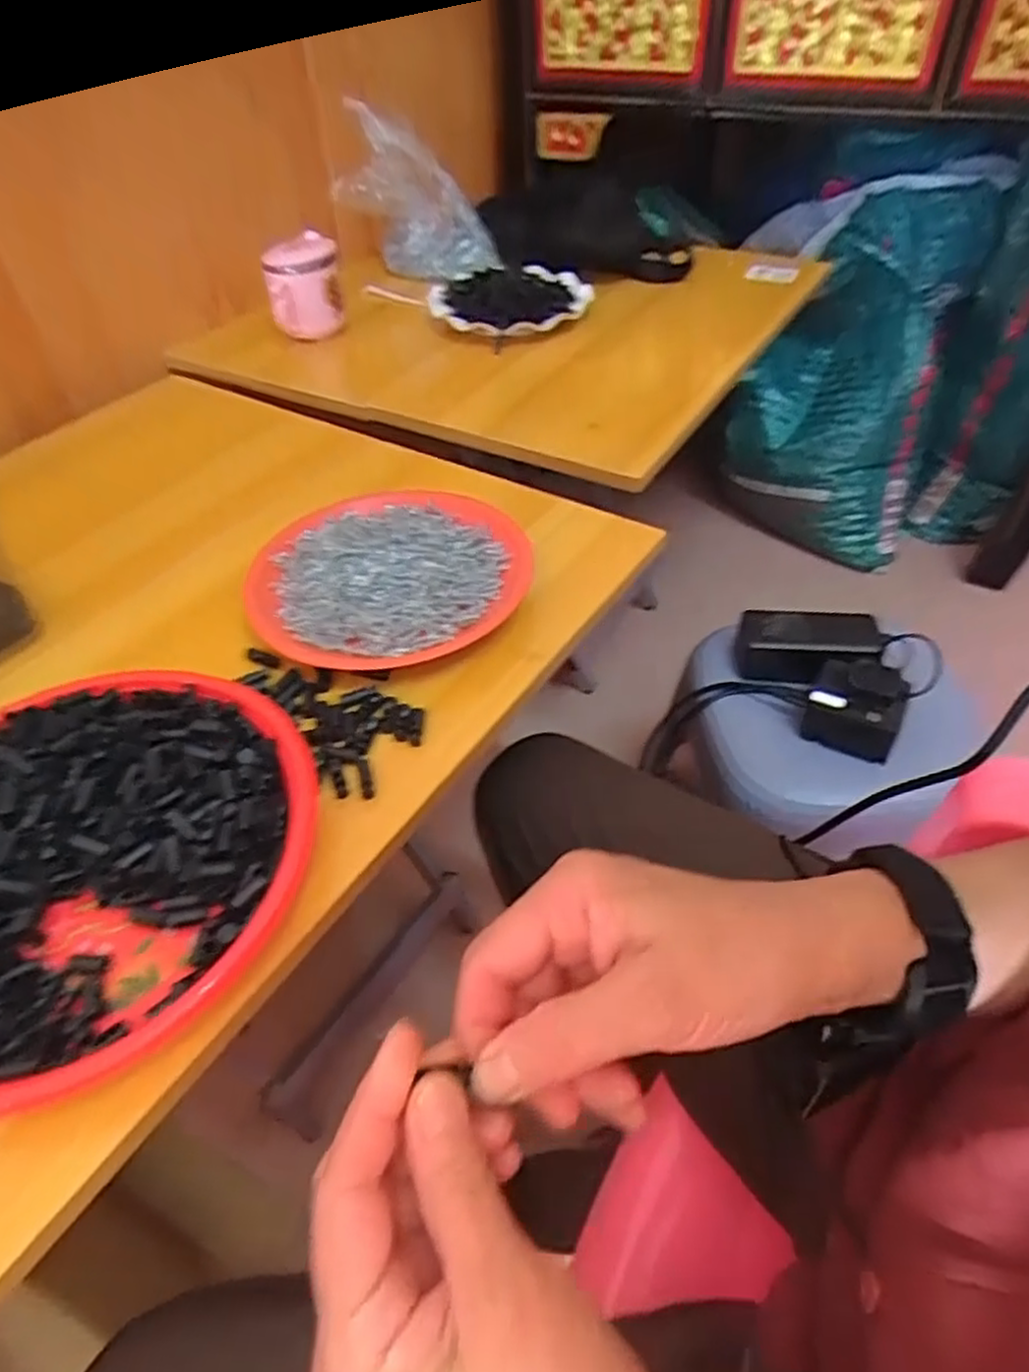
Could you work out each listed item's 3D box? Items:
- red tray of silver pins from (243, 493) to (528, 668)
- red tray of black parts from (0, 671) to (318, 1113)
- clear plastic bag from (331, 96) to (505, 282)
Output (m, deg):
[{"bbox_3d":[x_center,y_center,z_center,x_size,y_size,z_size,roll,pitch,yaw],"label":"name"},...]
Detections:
[{"bbox_3d":[-0.089,-0.074,0.523,0.177,0.026,0.185,16,50,17],"label":"red tray of silver pins"},{"bbox_3d":[-0.222,0.082,0.372,0.227,0.033,0.235,4,47,7],"label":"red tray of black parts"},{"bbox_3d":[-0.131,-0.623,0.950,0.196,0.174,0.112,-1,47,3],"label":"clear plastic bag"}]

